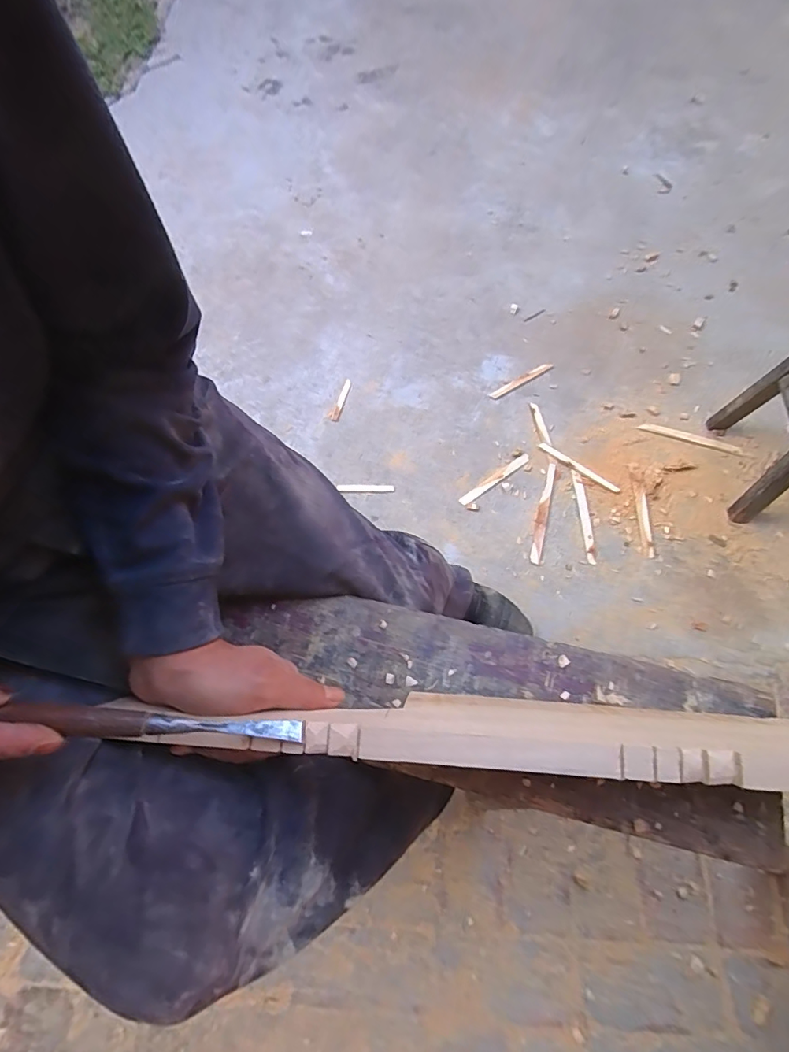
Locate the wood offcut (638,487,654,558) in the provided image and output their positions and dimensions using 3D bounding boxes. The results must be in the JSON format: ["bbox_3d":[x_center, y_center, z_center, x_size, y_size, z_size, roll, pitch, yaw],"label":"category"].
[{"bbox_3d":[0.574,-0.009,1.091,0.022,0.006,0.171,4,68,2],"label":"wood offcut"}]

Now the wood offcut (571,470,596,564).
[{"bbox_3d":[0.438,-0.024,1.101,0.025,0.006,0.232,0,68,0],"label":"wood offcut"}]

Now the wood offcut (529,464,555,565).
[{"bbox_3d":[0.344,-0.032,1.105,0.025,0.007,0.259,14,68,6],"label":"wood offcut"}]

